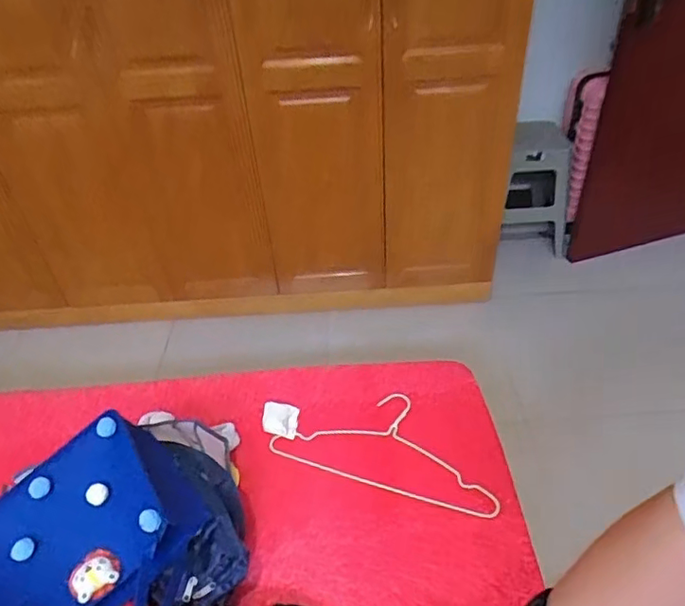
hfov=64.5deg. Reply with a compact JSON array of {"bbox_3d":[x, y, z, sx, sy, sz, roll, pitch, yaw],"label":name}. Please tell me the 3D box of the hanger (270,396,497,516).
[{"bbox_3d":[0.094,0.262,1.057,0.435,0.013,0.208,10,43,20],"label":"hanger"}]

